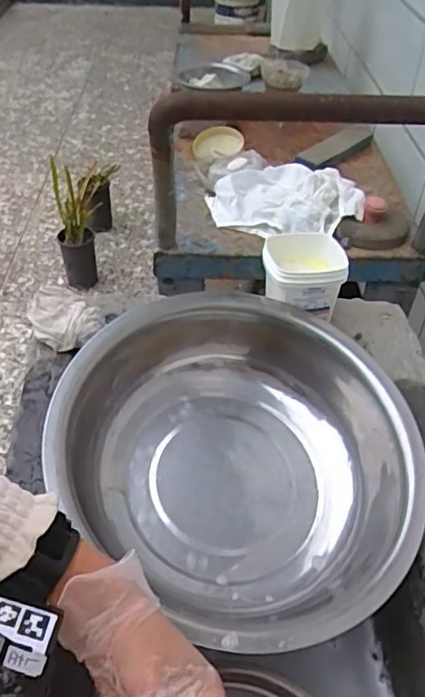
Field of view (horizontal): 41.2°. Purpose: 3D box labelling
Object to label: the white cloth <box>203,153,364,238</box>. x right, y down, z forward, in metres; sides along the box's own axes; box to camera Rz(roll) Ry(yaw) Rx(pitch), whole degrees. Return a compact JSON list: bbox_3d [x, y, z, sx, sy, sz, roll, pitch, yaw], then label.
[{"bbox_3d":[0.126,-0.267,0.997,0.269,0.027,0.210,8,61,8],"label":"white cloth"}]

